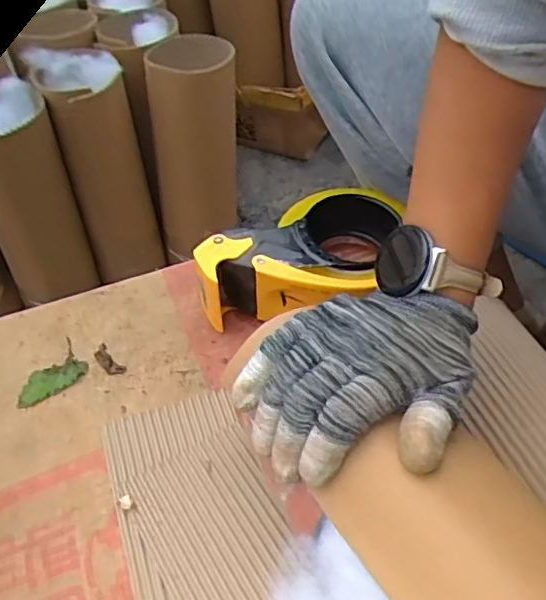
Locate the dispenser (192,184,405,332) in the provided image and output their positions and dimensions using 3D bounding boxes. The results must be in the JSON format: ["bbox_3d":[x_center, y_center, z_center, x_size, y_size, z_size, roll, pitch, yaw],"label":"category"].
[{"bbox_3d":[0.027,-0.041,0.460,0.159,0.055,0.108,-3,50,1],"label":"dispenser"}]

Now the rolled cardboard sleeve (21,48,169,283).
[{"bbox_3d":[-0.175,-0.128,0.648,0.083,0.269,0.076,-18,51,-12],"label":"rolled cardboard sleeve"}]

